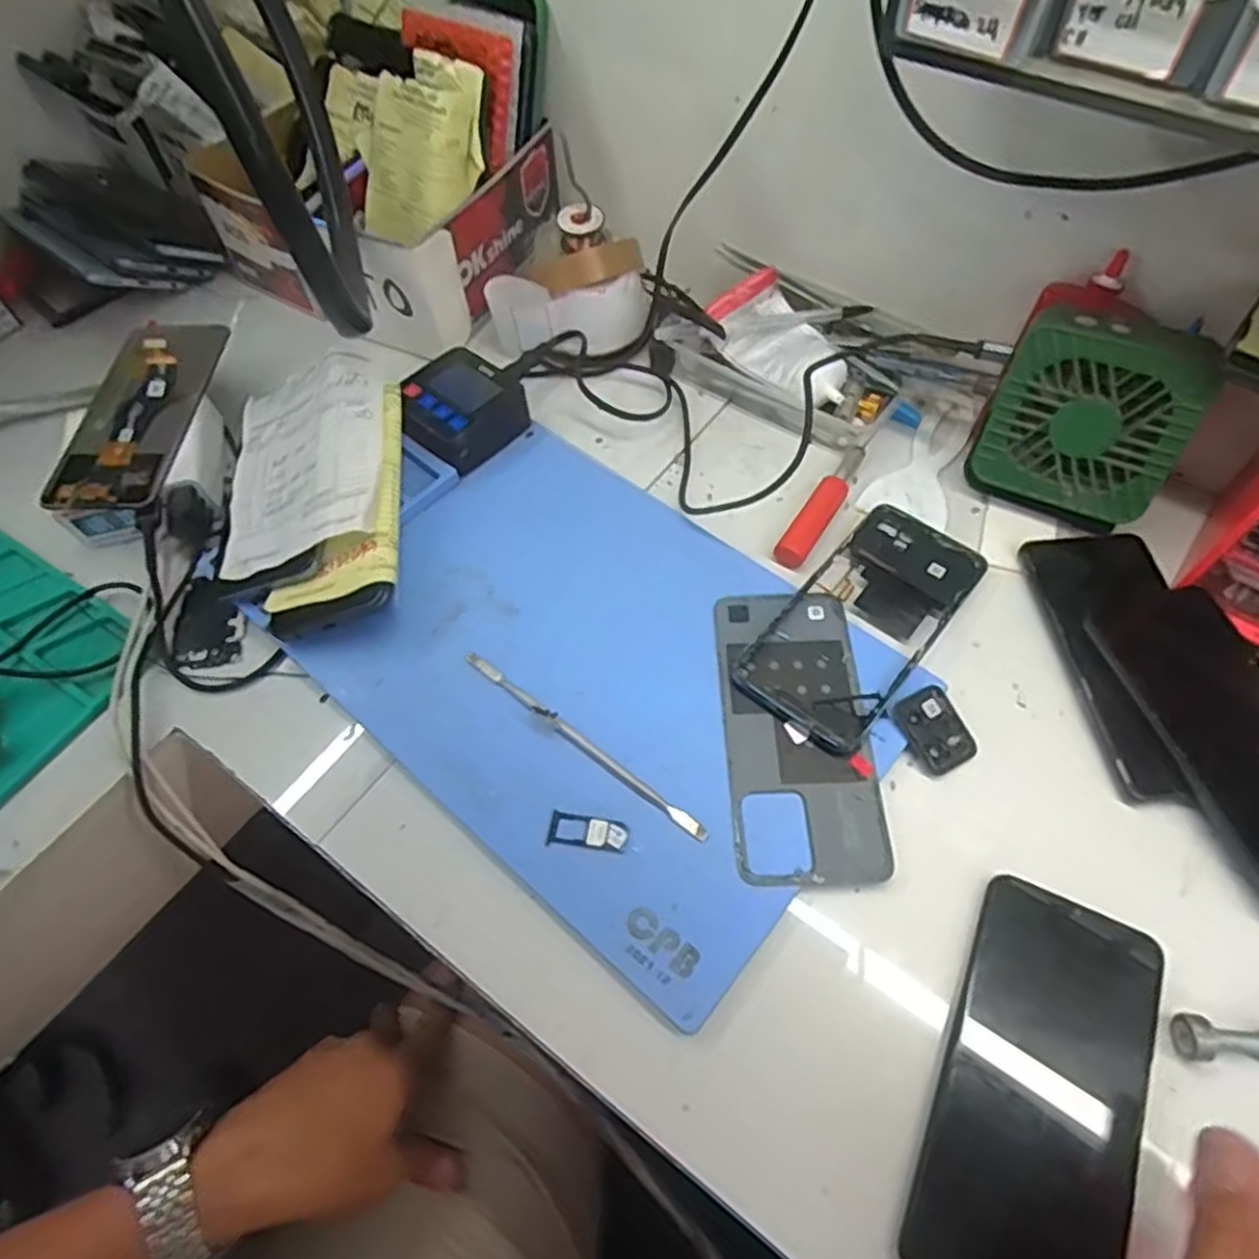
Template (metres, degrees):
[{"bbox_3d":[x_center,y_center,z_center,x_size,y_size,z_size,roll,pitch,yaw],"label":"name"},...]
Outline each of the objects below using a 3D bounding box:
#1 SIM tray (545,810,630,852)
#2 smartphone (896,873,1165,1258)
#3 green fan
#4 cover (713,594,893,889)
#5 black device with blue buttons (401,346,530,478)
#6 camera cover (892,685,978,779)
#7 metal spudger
[{"bbox_3d":[-0.020,0.097,0.367,0.038,0.004,0.016,4,59,6],"label":"SIM tray"},{"bbox_3d":[0.168,0.188,0.310,0.076,0.009,0.162,23,63,16],"label":"smartphone"},{"bbox_3d":[0.257,-0.118,0.432,0.096,0.115,0.045,27,46,18],"label":"green fan"},{"bbox_3d":[0.086,0.049,0.397,0.075,0.010,0.161,-3,59,1],"label":"cover"},{"bbox_3d":[-0.114,-0.145,0.502,0.068,0.034,0.081,35,67,21],"label":"black device with blue buttons"},{"bbox_3d":[0.159,0.052,0.396,0.034,0.004,0.043,-27,75,-14],"label":"camera cover"},{"bbox_3d":[-0.026,0.055,0.389,0.160,0.007,0.007,34,66,21],"label":"metal spudger"}]

